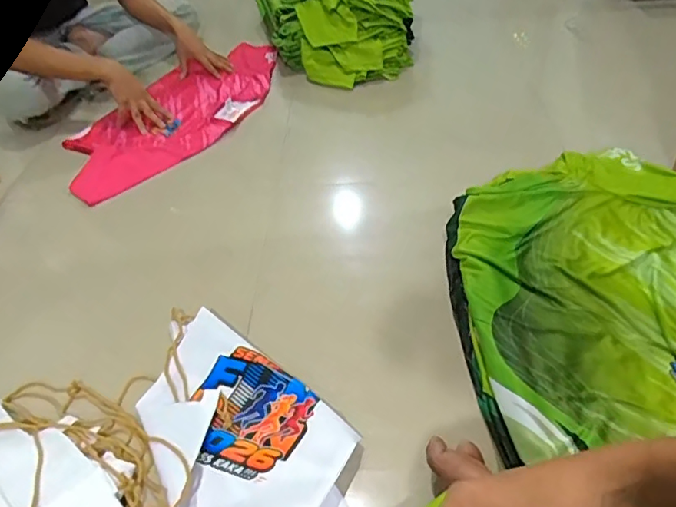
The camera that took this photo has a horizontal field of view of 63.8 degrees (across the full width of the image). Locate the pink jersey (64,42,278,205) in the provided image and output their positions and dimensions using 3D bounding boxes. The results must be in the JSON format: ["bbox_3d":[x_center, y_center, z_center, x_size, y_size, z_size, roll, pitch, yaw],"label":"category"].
[{"bbox_3d":[-0.389,-0.360,1.360,0.327,0.039,0.690,18,48,25],"label":"pink jersey"}]

